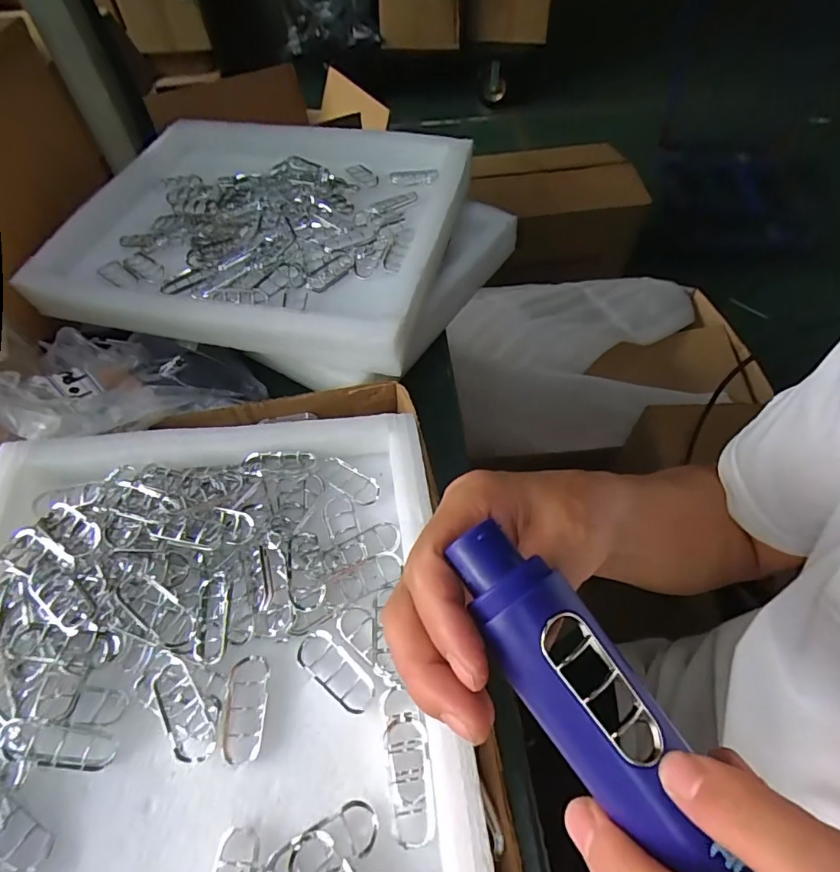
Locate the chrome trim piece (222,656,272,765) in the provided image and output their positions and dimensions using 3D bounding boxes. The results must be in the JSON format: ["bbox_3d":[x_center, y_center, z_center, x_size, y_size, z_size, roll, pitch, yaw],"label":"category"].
[{"bbox_3d":[-0.094,0.145,0.261,0.022,0.004,0.050,-5,55,-2],"label":"chrome trim piece"}]

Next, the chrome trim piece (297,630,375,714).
[{"bbox_3d":[-0.047,0.130,0.271,0.051,0.007,0.022,32,62,22],"label":"chrome trim piece"}]

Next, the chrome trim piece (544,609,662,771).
[{"bbox_3d":[0.059,0.082,0.158,0.017,0.004,0.049,-31,73,-19],"label":"chrome trim piece"}]

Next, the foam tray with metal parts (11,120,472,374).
[{"bbox_3d":[-0.156,-0.209,0.481,0.377,0.053,0.290,9,56,8],"label":"foam tray with metal parts"}]

